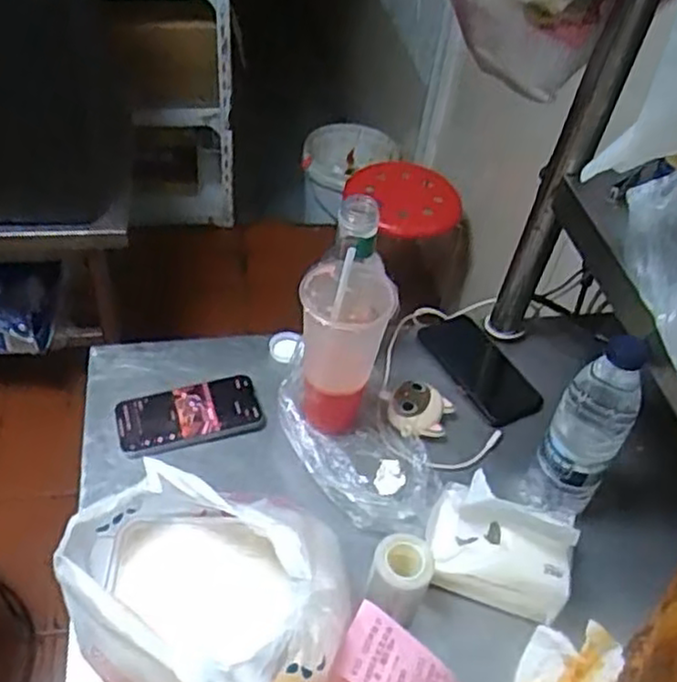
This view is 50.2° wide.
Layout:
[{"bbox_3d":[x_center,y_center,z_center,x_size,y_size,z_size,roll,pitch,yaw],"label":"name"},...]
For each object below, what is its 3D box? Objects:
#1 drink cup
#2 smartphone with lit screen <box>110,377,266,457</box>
[{"bbox_3d":[0.002,0.014,0.711,0.082,0.214,0.082,4,46,-4],"label":"drink cup"},{"bbox_3d":[-0.153,0.077,0.747,0.147,0.013,0.069,-9,48,-16],"label":"smartphone with lit screen"}]

